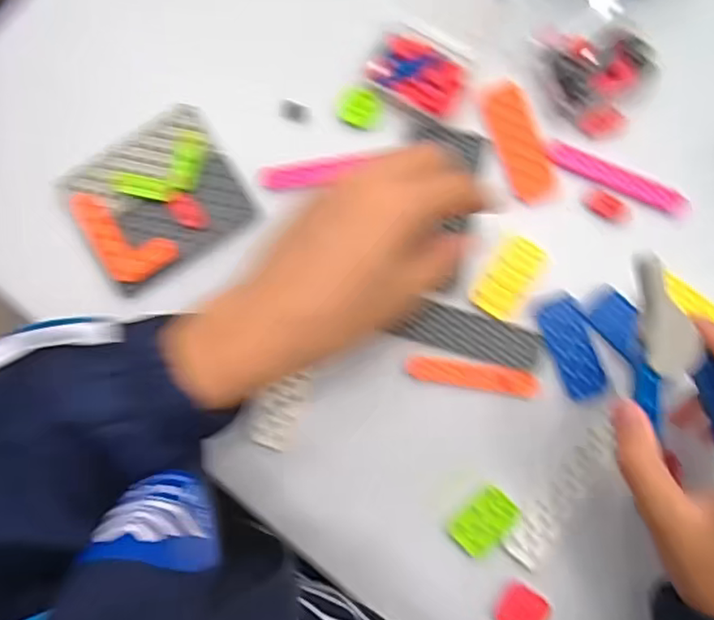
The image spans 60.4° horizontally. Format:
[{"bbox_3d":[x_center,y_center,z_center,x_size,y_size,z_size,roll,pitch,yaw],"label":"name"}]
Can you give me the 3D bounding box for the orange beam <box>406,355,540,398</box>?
[{"bbox_3d":[0.068,0.039,0.361,0.076,0.005,0.016,8,83,4],"label":"orange beam"}]

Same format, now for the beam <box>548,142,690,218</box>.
[{"bbox_3d":[0.158,-0.080,0.370,0.088,0.004,0.016,27,85,6],"label":"beam"}]

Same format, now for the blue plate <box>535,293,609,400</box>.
[{"bbox_3d":[0.126,0.021,0.359,0.026,0.004,0.061,-20,82,0],"label":"blue plate"}]

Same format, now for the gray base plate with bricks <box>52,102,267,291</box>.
[{"bbox_3d":[-0.125,-0.071,0.380,0.097,0.013,0.089,-30,82,-1],"label":"gray base plate with bricks"}]

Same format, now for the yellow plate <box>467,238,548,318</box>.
[{"bbox_3d":[0.090,-0.020,0.365,0.026,0.004,0.049,35,86,7],"label":"yellow plate"}]

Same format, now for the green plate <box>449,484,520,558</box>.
[{"bbox_3d":[0.073,0.120,0.348,0.025,0.004,0.037,45,87,7],"label":"green plate"}]

